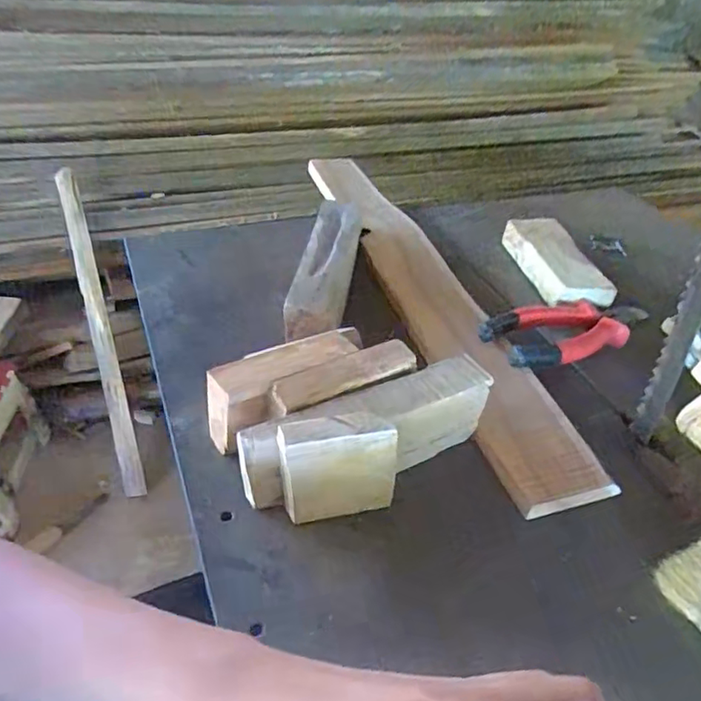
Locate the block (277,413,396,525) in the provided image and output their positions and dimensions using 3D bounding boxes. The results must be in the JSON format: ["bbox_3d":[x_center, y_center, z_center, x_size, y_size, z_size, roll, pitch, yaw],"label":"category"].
[{"bbox_3d":[-0.008,0.066,0.339,0.068,0.068,0.020,-7,41,-18],"label":"block"}]

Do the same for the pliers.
[{"bbox_3d":[0.189,-0.021,0.501,0.180,0.021,0.059,-17,45,-27],"label":"pliers"}]

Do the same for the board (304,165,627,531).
[{"bbox_3d":[0.063,-0.065,0.554,0.082,0.029,0.511,-8,42,-18],"label":"board"}]

